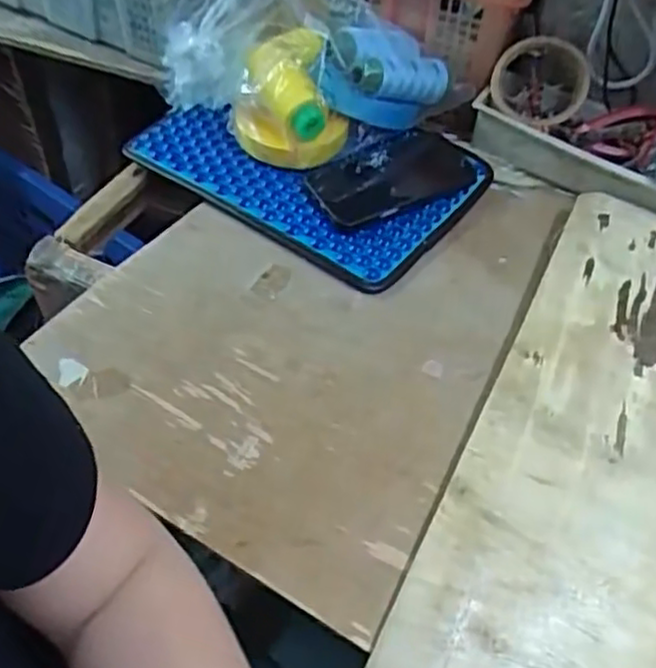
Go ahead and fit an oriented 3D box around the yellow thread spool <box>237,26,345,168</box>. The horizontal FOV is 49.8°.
[{"bbox_3d":[-0.038,-0.232,0.706,0.104,0.092,0.110,2,55,-4],"label":"yellow thread spool"}]

